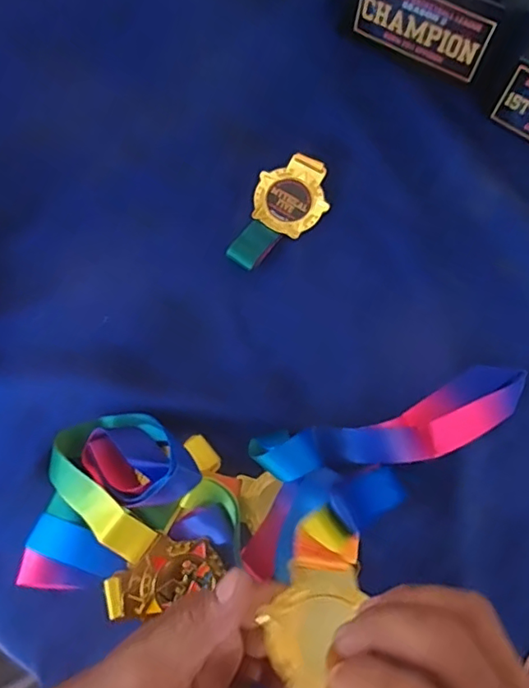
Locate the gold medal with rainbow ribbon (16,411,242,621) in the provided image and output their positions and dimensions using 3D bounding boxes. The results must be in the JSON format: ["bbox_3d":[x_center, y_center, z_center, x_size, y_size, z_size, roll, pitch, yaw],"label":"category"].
[{"bbox_3d":[-0.088,0.120,0.387,0.145,0.035,0.131,16,75,7],"label":"gold medal with rainbow ribbon"}]

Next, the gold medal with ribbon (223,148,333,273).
[{"bbox_3d":[0.016,-0.109,0.464,0.057,0.012,0.110,23,76,9],"label":"gold medal with ribbon"}]

